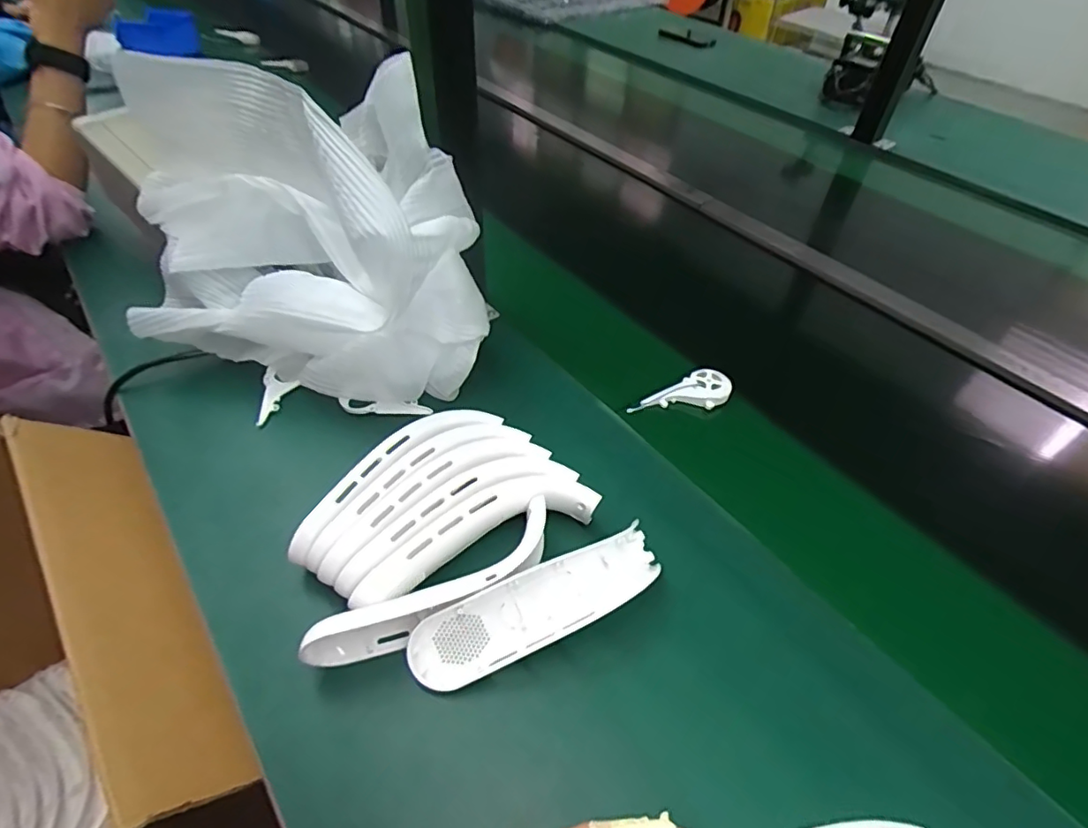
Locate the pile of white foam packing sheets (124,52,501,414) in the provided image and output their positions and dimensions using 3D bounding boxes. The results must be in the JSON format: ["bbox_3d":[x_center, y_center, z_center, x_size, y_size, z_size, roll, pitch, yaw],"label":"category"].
[{"bbox_3d":[-0.237,-0.185,0.592,0.374,0.229,0.257,11,47,8],"label":"pile of white foam packing sheets"}]

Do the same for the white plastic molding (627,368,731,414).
[{"bbox_3d":[0.140,-0.019,0.607,0.121,0.018,0.039,-14,49,-15],"label":"white plastic molding"}]

